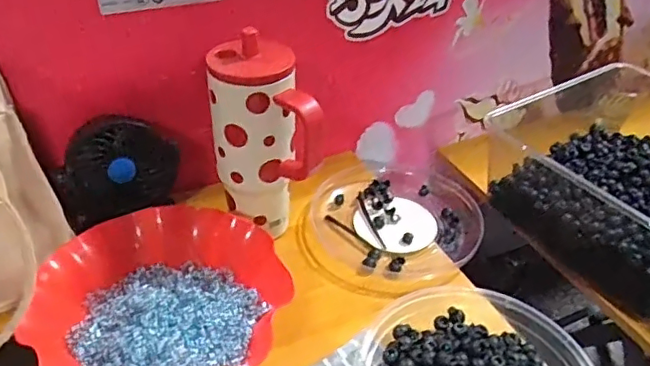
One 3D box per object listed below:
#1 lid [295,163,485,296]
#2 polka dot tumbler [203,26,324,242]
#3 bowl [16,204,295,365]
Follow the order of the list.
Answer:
[{"bbox_3d":[0.078,0.044,0.670,0.200,0.026,0.220,1,37,-1],"label":"lid"},{"bbox_3d":[-0.064,-0.028,0.575,0.088,0.223,0.092,-11,39,-17],"label":"polka dot tumbler"},{"bbox_3d":[-0.148,0.112,0.524,0.218,0.056,0.211,1,37,-1],"label":"bowl"}]

